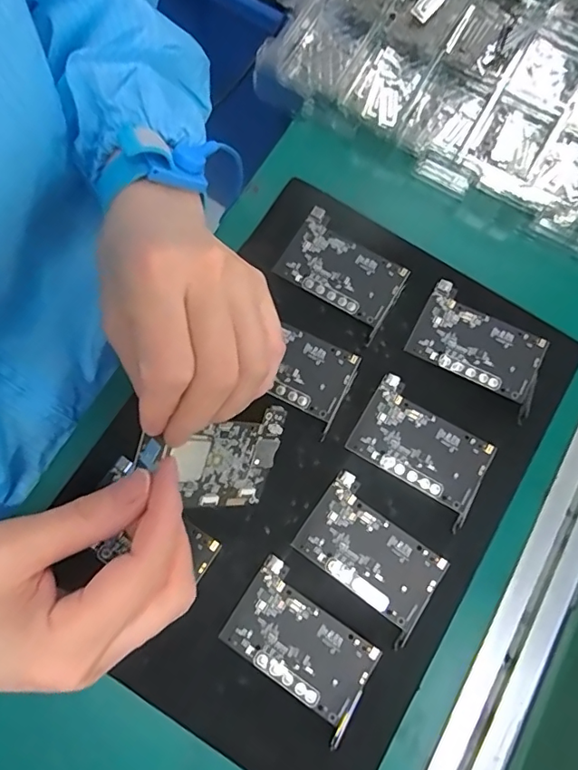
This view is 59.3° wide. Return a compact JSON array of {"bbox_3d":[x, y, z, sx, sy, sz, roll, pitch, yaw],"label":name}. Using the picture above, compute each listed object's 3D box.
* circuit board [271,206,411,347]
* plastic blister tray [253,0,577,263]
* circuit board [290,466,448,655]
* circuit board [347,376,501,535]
[{"bbox_3d":[0.037,-0.080,0.360,0.088,0.011,0.053,37,75,4],"label":"circuit board"},{"bbox_3d":[0.179,-0.263,0.420,0.349,0.030,0.260,34,75,4],"label":"plastic blister tray"},{"bbox_3d":[0.052,0.104,0.317,0.086,0.011,0.056,37,75,4],"label":"circuit board"},{"bbox_3d":[0.088,0.040,0.334,0.086,0.011,0.056,33,75,3],"label":"circuit board"}]

